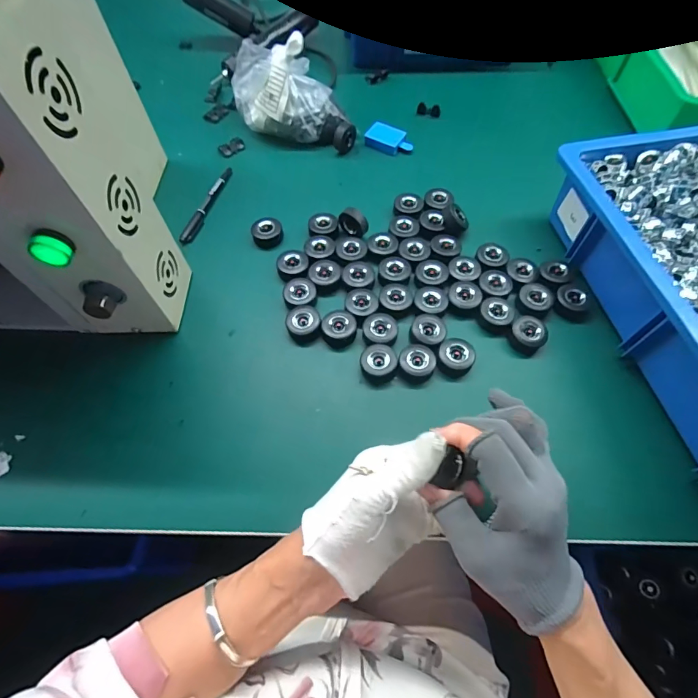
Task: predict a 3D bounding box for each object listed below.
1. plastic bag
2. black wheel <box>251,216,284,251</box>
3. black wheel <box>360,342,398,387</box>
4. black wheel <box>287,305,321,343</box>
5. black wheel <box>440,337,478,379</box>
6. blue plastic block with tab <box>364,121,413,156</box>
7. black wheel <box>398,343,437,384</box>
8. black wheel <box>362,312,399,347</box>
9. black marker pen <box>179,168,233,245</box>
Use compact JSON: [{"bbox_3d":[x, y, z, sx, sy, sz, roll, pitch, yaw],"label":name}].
[{"bbox_3d":[-0.081,-0.360,0.571,0.188,0.096,0.092,12,64,7],"label":"plastic bag"},{"bbox_3d":[-0.102,-0.145,0.499,0.036,0.017,0.036,-1,63,1],"label":"black wheel"},{"bbox_3d":[0.031,0.015,0.416,0.037,0.023,0.037,-1,63,1],"label":"black wheel"},{"bbox_3d":[-0.050,-0.028,0.443,0.035,0.019,0.037,-1,63,1],"label":"black wheel"},{"bbox_3d":[0.112,0.009,0.420,0.036,0.021,0.036,22,66,12],"label":"black wheel"},{"bbox_3d":[0.060,-0.307,0.587,0.068,0.014,0.044,26,67,14],"label":"blue plastic block with tab"},{"bbox_3d":[0.070,0.015,0.415,0.036,0.023,0.035,-1,63,1],"label":"black wheel"},{"bbox_3d":[0.034,-0.020,0.435,0.037,0.018,0.037,-1,63,1],"label":"black wheel"},{"bbox_3d":[-0.188,-0.193,0.532,0.014,0.009,0.145,12,64,7],"label":"black marker pen"}]

